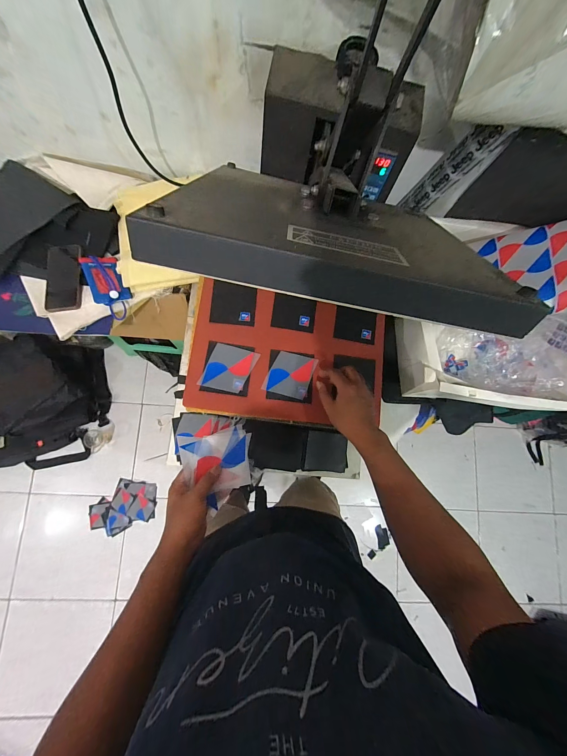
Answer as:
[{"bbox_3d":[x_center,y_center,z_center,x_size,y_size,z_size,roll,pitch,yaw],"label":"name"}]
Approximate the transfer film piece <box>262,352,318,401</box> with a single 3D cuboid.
[{"bbox_3d":[0.014,-0.007,0.545,0.082,0.004,0.090,22,79,-1],"label":"transfer film piece"}]

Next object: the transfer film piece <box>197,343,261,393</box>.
[{"bbox_3d":[-0.105,-0.018,0.529,0.082,0.004,0.096,24,79,-3],"label":"transfer film piece"}]

